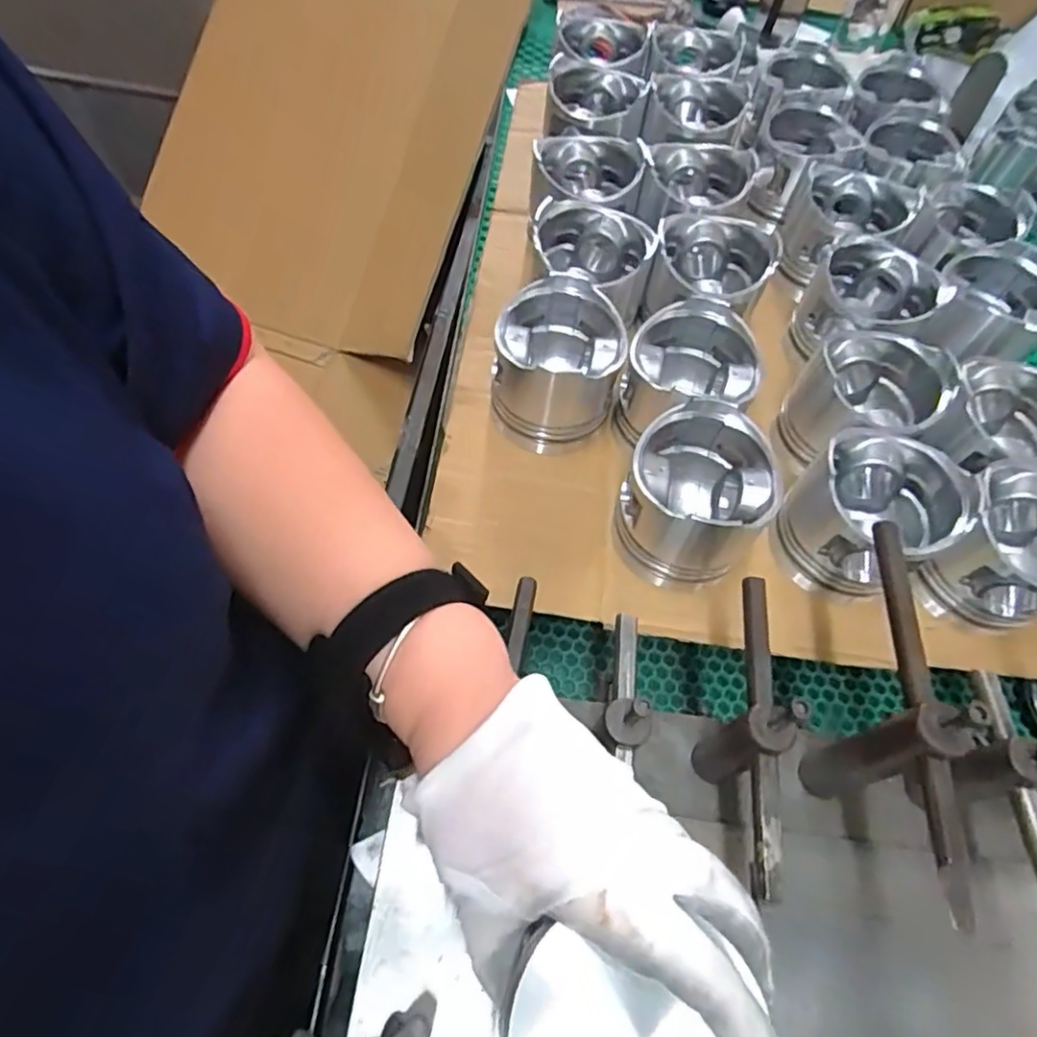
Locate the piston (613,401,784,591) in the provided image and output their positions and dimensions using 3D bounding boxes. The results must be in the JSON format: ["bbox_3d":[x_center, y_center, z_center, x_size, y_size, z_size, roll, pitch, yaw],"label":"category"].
[{"bbox_3d":[0.112,-0.012,0.414,0.085,0.076,0.090,2,60,-3],"label":"piston"}]

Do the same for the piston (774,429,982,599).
[{"bbox_3d":[0.227,-0.004,0.424,0.092,0.079,0.086,2,60,-3],"label":"piston"}]

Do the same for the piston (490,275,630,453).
[{"bbox_3d":[0.027,-0.108,0.463,0.085,0.078,0.090,11,60,2],"label":"piston"}]

